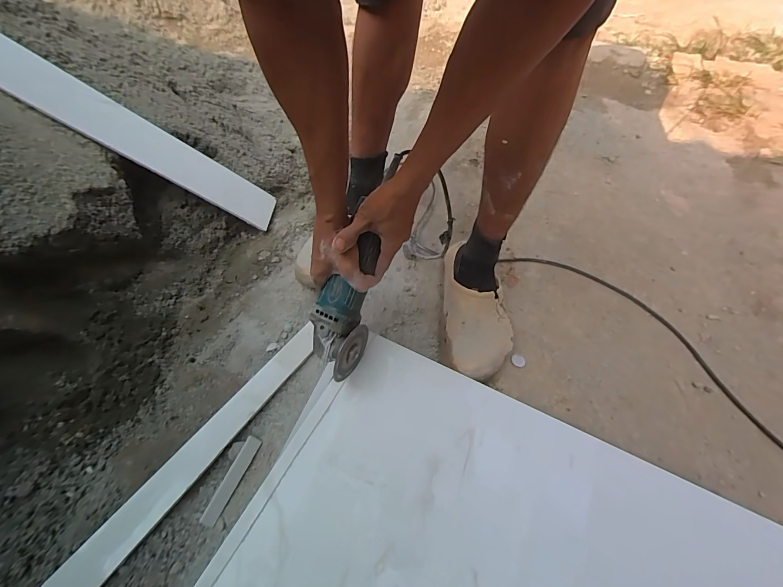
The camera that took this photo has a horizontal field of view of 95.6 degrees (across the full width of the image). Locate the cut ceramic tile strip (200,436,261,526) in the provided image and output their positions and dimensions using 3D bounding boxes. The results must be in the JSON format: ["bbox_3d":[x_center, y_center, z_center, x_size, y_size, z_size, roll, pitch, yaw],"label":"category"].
[{"bbox_3d":[-0.247,0.283,0.544,0.020,0.011,0.127,16,59,14],"label":"cut ceramic tile strip"}]

